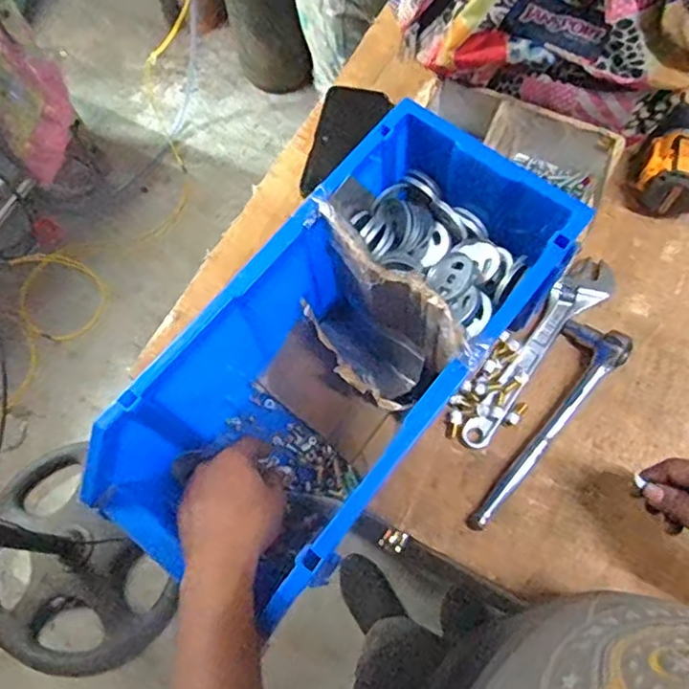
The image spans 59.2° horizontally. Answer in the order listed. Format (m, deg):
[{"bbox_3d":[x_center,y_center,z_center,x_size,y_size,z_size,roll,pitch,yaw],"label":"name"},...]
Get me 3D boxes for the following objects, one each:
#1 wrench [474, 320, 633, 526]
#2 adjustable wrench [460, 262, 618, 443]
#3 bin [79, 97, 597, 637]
[{"bbox_3d":[0.191,0.070,0.605,0.062,0.044,0.233,40,75,15],"label":"wrench"},{"bbox_3d":[0.203,-0.001,0.639,0.047,0.022,0.253,40,76,15],"label":"adjustable wrench"},{"bbox_3d":[0.000,0.015,0.547,0.222,0.191,0.449,43,86,16],"label":"bin"}]

